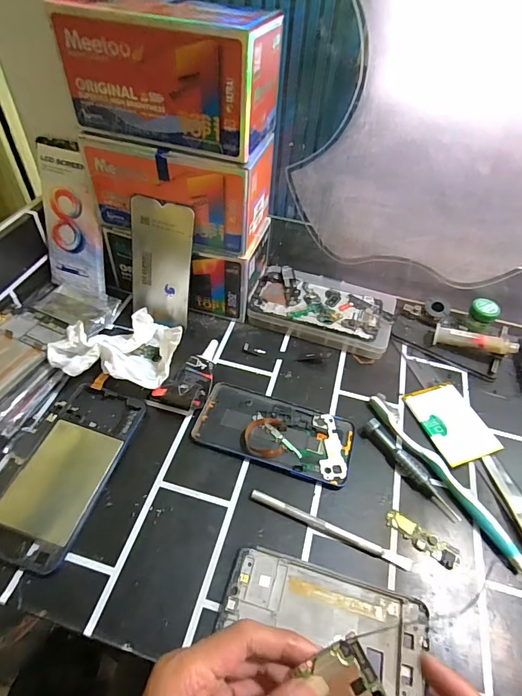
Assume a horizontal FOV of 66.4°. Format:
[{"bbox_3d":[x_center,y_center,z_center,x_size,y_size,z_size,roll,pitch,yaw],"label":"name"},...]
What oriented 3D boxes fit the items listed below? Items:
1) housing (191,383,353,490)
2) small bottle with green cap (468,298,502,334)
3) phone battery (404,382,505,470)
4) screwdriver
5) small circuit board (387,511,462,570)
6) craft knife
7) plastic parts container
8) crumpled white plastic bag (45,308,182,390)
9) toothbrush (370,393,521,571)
[{"bbox_3d":[0.014,0.083,0.400,0.153,0.005,0.074,16,51,10],"label":"housing"},{"bbox_3d":[0.271,-0.039,0.488,0.035,0.039,0.032,2,50,-2],"label":"small bottle with green cap"},{"bbox_3d":[0.198,0.076,0.416,0.062,0.008,0.088,-14,52,-15],"label":"phone battery"},{"bbox_3d":[0.141,0.113,0.377,0.015,0.012,0.111,-25,56,-22],"label":"screwdriver"},{"bbox_3d":[0.139,0.163,0.341,0.063,0.004,0.019,30,55,21],"label":"small circuit board"},{"bbox_3d":[0.058,0.154,0.339,0.140,0.008,0.009,19,52,12],"label":"craft knife"},{"bbox_3d":[0.078,-0.051,0.503,0.171,0.034,0.099,15,51,9],"label":"plastic parts container"},{"bbox_3d":[-0.144,0.007,0.408,0.128,0.042,0.088,-20,54,-19],"label":"crumpled white plastic bag"},{"bbox_3d":[0.170,0.114,0.376,0.022,0.011,0.185,-23,55,-21],"label":"toothbrush"}]

